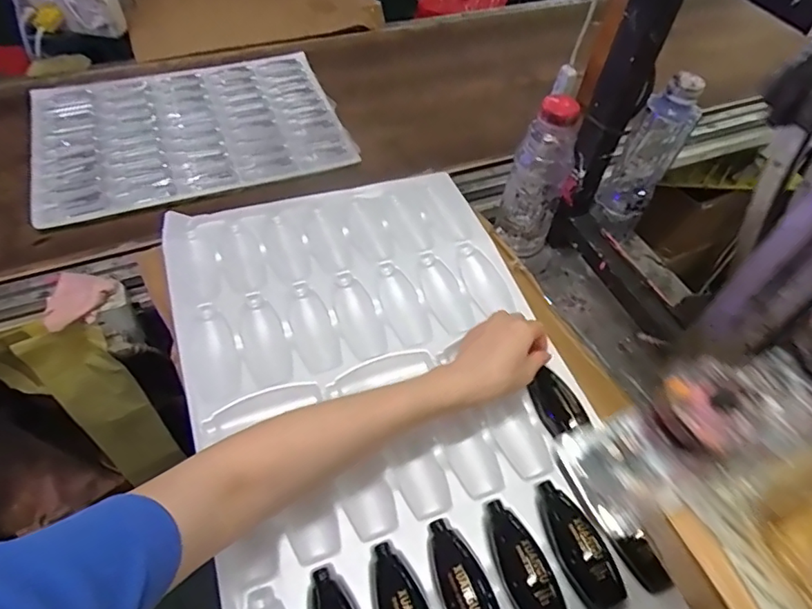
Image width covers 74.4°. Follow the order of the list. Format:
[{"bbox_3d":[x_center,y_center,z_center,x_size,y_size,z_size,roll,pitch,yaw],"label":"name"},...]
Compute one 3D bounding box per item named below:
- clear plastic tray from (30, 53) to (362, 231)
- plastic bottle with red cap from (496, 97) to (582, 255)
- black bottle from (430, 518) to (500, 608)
[{"bbox_3d":[-0.344,-0.290,0.843,0.450,0.017,0.347,-15,56,-15],"label":"clear plastic tray"},{"bbox_3d":[0.150,-0.143,0.612,0.066,0.192,0.065,25,55,13],"label":"plastic bottle with red cap"},{"bbox_3d":[0.045,0.216,0.410,0.038,0.027,0.099,-13,55,-14],"label":"black bottle"}]

